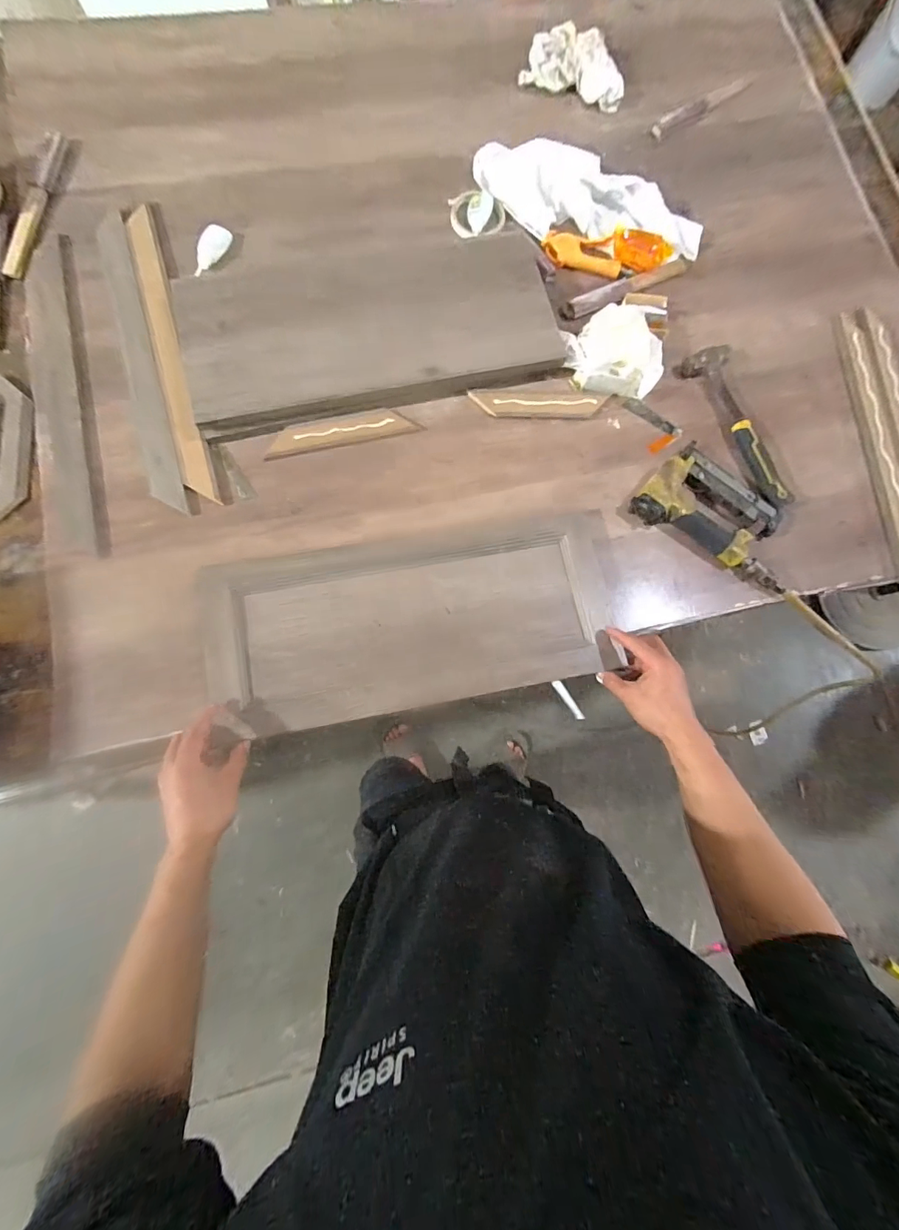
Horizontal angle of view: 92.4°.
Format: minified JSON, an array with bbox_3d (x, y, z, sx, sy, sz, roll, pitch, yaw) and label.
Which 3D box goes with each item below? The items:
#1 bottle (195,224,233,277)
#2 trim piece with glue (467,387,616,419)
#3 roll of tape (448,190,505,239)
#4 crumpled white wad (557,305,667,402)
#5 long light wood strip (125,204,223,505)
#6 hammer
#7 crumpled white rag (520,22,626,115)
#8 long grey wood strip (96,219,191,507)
[{"bbox_3d":[-0.378,-0.575,0.680,0.031,0.021,0.089,23,81,1],"label":"bottle"},{"bbox_3d":[0.147,-0.334,0.677,0.220,0.016,0.057,-4,81,-3],"label":"trim piece with glue"},{"bbox_3d":[0.040,-0.679,0.728,0.095,0.018,0.093,0,81,-3],"label":"roll of tape"},{"bbox_3d":[0.258,-0.412,0.675,0.158,0.055,0.111,17,81,0],"label":"crumpled white wad"},{"bbox_3d":[-0.421,-0.393,0.648,0.044,0.012,0.489,-17,82,-5],"label":"long light wood strip"},{"bbox_3d":[0.459,-0.296,0.677,0.079,0.040,0.279,-22,83,-6],"label":"hammer"},{"bbox_3d":[0.230,-0.996,0.780,0.188,0.053,0.103,14,81,-1],"label":"crumpled white rag"},{"bbox_3d":[-0.461,-0.377,0.642,0.047,0.013,0.483,-16,82,-5],"label":"long grey wood strip"}]

